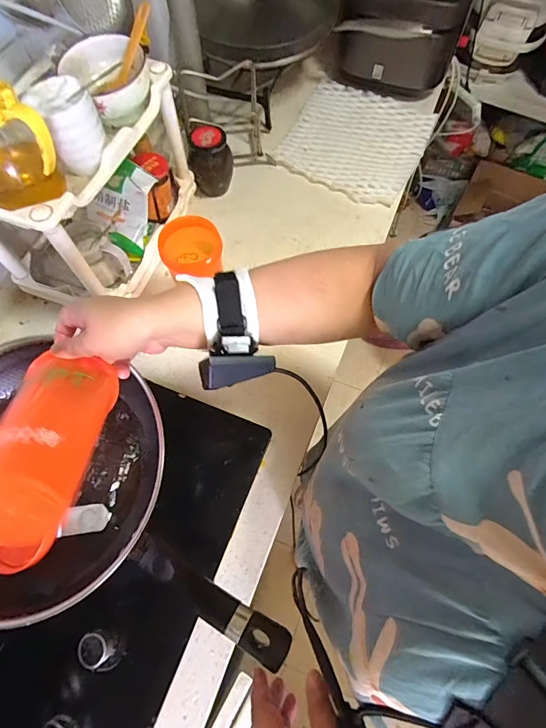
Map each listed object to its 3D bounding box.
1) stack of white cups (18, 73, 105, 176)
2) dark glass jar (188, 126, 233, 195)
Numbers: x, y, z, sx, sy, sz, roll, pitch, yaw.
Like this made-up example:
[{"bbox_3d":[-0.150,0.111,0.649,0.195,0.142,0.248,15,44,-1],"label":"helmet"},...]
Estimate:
[{"bbox_3d":[-0.271,-0.319,0.520,0.075,0.074,0.082,-38,75,-10],"label":"stack of white cups"},{"bbox_3d":[-0.124,-0.404,0.782,0.080,0.113,0.065,-7,71,-1],"label":"dark glass jar"}]

